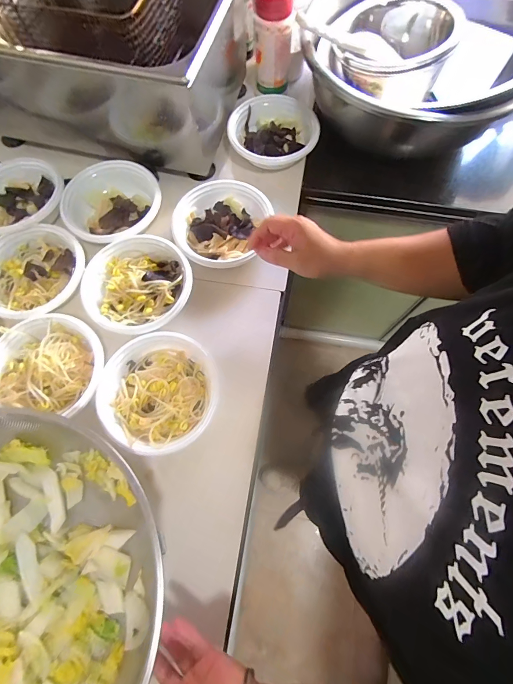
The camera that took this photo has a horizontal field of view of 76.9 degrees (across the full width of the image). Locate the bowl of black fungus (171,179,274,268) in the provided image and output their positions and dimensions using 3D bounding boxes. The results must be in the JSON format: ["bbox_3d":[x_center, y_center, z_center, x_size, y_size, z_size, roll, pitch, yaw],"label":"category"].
[{"bbox_3d":[-0.064,-0.185,0.517,0.141,0.039,0.151,14,73,5],"label":"bowl of black fungus"}]

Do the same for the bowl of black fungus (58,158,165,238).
[{"bbox_3d":[-0.235,-0.224,0.536,0.158,0.044,0.144,0,72,1],"label":"bowl of black fungus"}]

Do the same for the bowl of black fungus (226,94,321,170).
[{"bbox_3d":[0.029,-0.375,0.576,0.152,0.047,0.149,0,72,1],"label":"bowl of black fungus"}]

